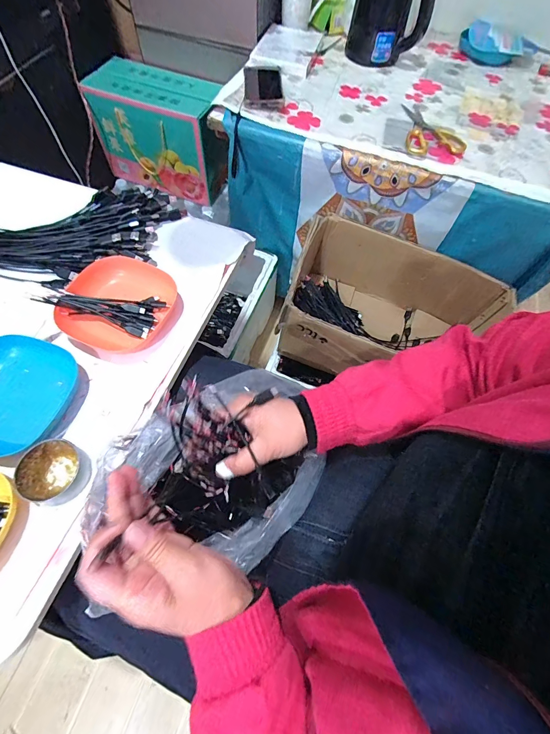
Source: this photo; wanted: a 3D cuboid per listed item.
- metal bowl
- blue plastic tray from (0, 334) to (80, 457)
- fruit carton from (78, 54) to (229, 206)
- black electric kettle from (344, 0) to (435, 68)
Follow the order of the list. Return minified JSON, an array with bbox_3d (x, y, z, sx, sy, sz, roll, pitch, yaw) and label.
[{"bbox_3d":[-0.233,0.111,0.366,0.063,0.026,0.060,1,63,-3],"label":"metal bowl"},{"bbox_3d":[-0.309,0.033,0.404,0.133,0.030,0.134,16,64,5],"label":"blue plastic tray"},{"bbox_3d":[-0.288,-0.625,0.936,0.338,0.232,0.155,19,64,6],"label":"fruit carton"},{"bbox_3d":[0.254,-0.768,0.737,0.172,0.172,0.141,12,63,3],"label":"black electric kettle"}]

